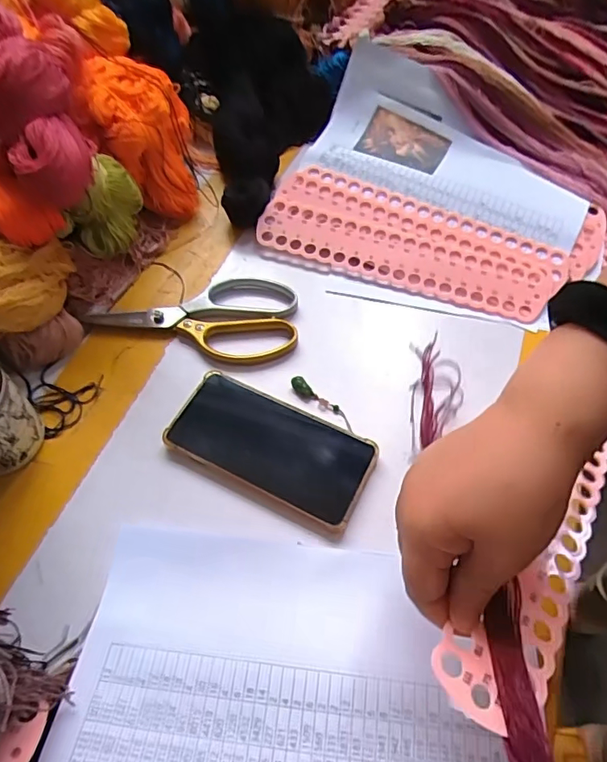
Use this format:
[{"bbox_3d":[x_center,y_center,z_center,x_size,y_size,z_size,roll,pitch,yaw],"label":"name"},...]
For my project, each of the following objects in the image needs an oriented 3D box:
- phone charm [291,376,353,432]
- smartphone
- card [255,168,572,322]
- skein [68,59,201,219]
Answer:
[{"bbox_3d":[0.016,0.017,0.435,0.069,0.009,0.012,36,66,19],"label":"phone charm"},{"bbox_3d":[-0.028,0.051,0.415,0.163,0.011,0.079,24,63,14],"label":"smartphone"},{"bbox_3d":[0.108,-0.140,0.521,0.297,0.009,0.102,21,71,9],"label":"card"},{"bbox_3d":[-0.171,-0.255,0.543,0.099,0.119,0.130,-6,57,-4],"label":"skein"}]

